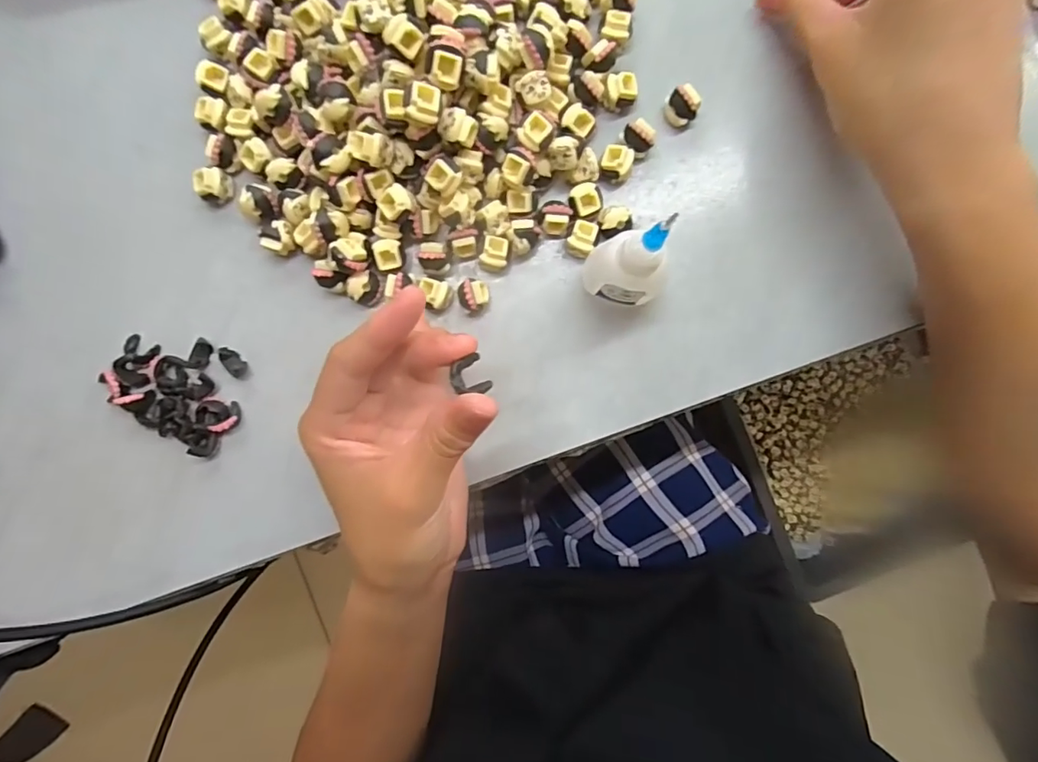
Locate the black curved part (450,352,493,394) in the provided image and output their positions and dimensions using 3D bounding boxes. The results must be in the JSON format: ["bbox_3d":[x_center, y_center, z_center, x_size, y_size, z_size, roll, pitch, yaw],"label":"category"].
[{"bbox_3d":[-0.016,-0.001,0.178,0.011,0.005,0.013,-24,90,1],"label":"black curved part"}]

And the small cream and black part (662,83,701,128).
[{"bbox_3d":[0.078,-0.132,0.252,0.013,0.018,0.015,-31,90,1],"label":"small cream and black part"}]

